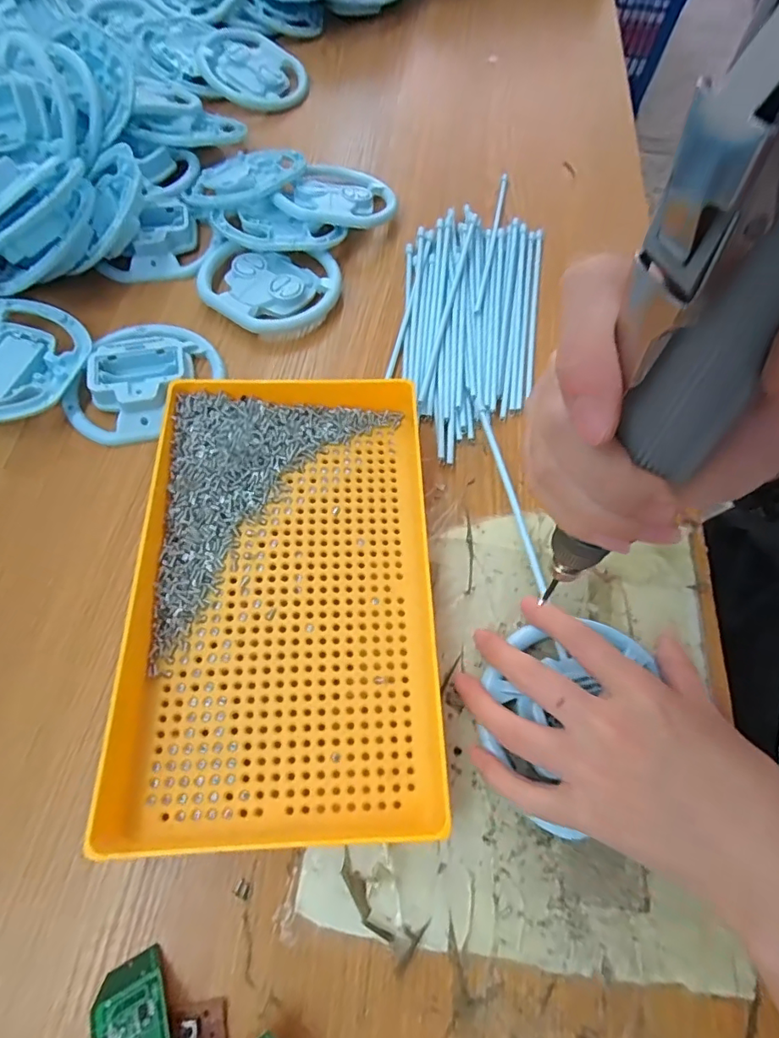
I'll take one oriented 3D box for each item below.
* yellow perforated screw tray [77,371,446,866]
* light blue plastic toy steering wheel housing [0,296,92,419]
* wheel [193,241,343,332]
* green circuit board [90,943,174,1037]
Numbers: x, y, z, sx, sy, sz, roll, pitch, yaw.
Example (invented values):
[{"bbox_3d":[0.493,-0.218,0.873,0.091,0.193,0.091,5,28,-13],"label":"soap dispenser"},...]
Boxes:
[{"bbox_3d":[-0.054,0.034,0.285,0.158,0.037,0.244,0,63,-3],"label":"yellow perforated screw tray"},{"bbox_3d":[-0.247,-0.101,0.346,0.090,0.034,0.103,-6,64,-6],"label":"light blue plastic toy steering wheel housing"},{"bbox_3d":[-0.090,-0.170,0.397,0.101,0.022,0.081,2,63,-2],"label":"wheel"},{"bbox_3d":[-0.100,0.203,0.206,0.029,0.004,0.052,-24,41,-16],"label":"green circuit board"}]

